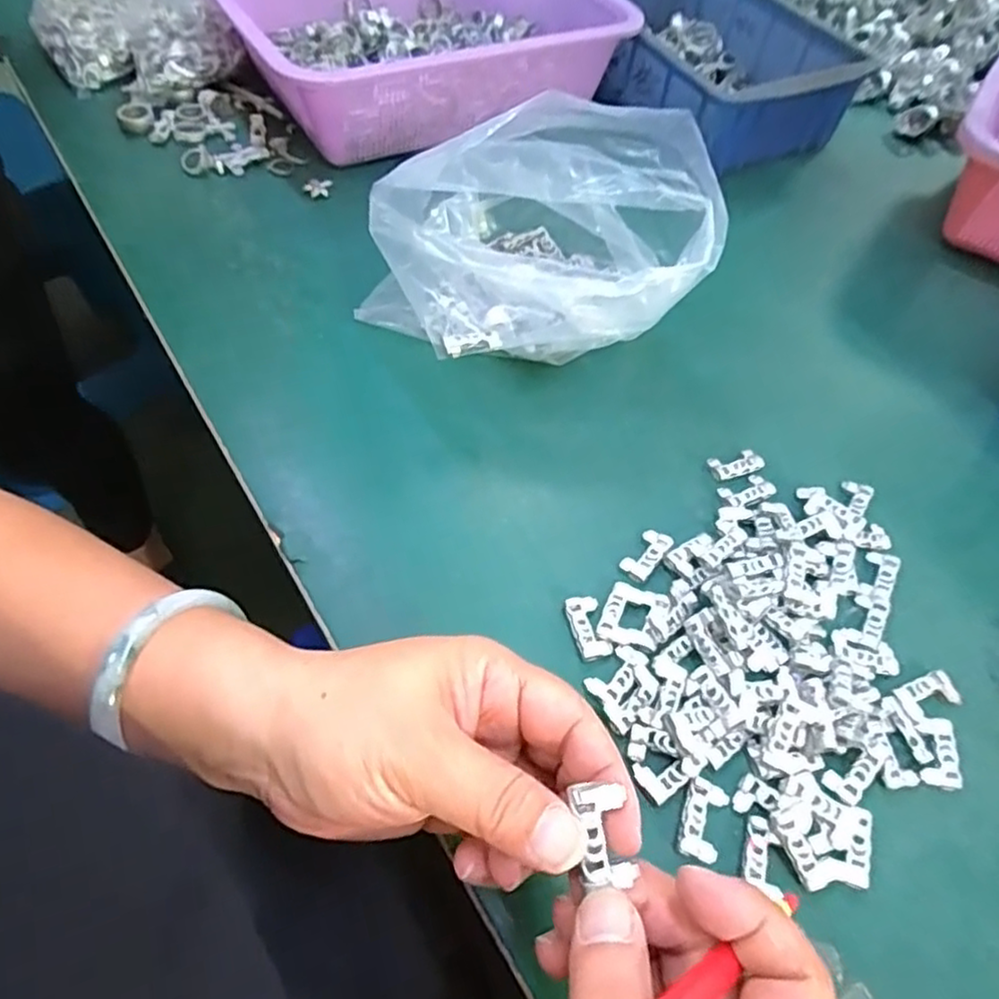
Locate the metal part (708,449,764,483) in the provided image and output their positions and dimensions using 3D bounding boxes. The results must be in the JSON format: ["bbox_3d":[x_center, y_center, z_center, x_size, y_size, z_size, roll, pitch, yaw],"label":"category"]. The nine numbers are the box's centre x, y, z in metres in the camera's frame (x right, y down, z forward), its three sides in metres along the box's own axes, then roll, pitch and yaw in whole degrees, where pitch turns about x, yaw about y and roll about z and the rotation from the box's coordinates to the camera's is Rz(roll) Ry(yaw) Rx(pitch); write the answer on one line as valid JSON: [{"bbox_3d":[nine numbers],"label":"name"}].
[{"bbox_3d":[0.136,-0.019,0.385,0.033,0.006,0.015,-13,59,-14],"label":"metal part"}]

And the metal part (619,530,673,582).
[{"bbox_3d":[0.075,0.028,0.344,0.015,0.004,0.032,36,61,18],"label":"metal part"}]

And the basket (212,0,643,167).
[{"bbox_3d":[-0.067,-0.390,0.562,0.303,0.082,0.234,-24,63,-19],"label":"basket"}]

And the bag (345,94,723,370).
[{"bbox_3d":[0.011,-0.152,0.387,0.183,0.128,0.152,-6,57,-9],"label":"bag"}]

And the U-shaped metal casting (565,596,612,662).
[{"bbox_3d":[0.042,0.061,0.318,0.016,0.005,0.030,-7,57,-10],"label":"U-shaped metal casting"}]

